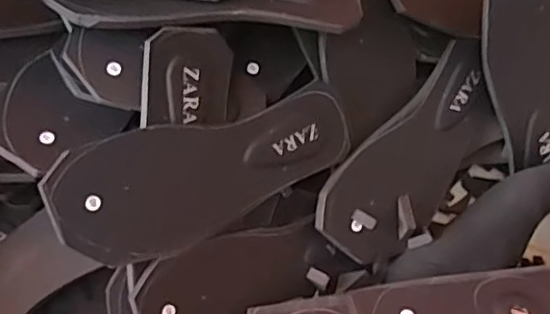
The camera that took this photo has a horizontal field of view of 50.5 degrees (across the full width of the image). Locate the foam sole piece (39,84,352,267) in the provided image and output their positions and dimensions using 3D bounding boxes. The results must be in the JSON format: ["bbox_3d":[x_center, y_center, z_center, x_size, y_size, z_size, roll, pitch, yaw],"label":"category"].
[{"bbox_3d":[-0.046,0.014,0.478,0.257,0.009,0.100,-16,104,-26],"label":"foam sole piece"}]

